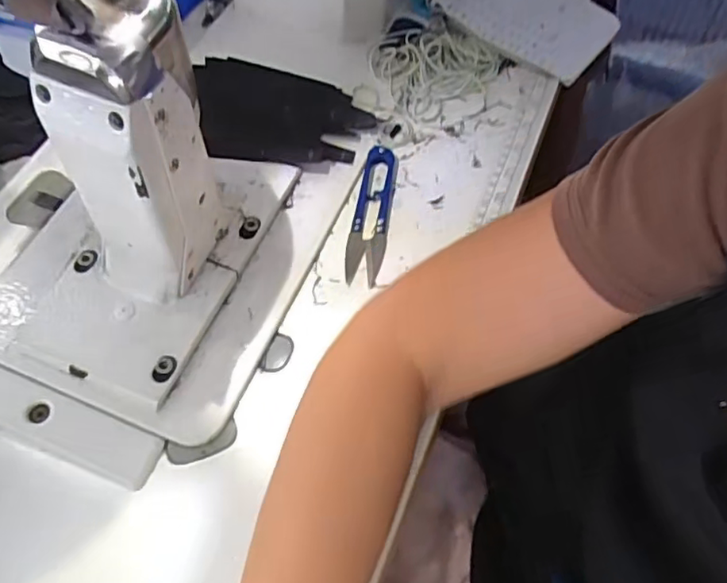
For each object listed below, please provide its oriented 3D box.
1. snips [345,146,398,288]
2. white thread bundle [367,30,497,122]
[{"bbox_3d":[0.006,-0.060,0.444,0.027,0.007,0.121,6,59,7],"label":"snips"},{"bbox_3d":[0.060,-0.195,0.517,0.093,0.019,0.087,-30,62,-15],"label":"white thread bundle"}]

